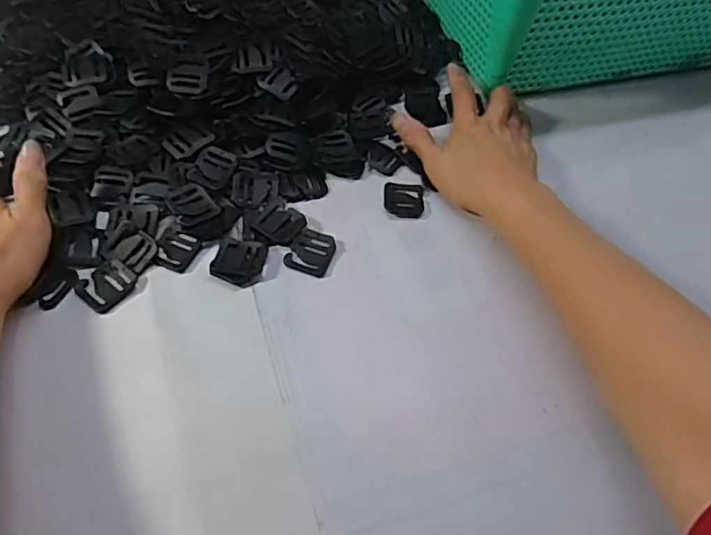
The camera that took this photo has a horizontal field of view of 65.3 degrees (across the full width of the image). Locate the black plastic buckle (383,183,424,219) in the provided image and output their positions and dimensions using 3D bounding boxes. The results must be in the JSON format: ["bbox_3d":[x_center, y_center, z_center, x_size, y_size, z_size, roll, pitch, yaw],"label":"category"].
[{"bbox_3d":[0.037,-0.053,0.430,0.030,0.004,0.034,5,49,-2],"label":"black plastic buckle"}]

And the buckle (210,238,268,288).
[{"bbox_3d":[-0.080,-0.004,0.385,0.033,0.005,0.035,12,49,4],"label":"buckle"}]

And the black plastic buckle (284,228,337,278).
[{"bbox_3d":[-0.032,-0.012,0.394,0.031,0.004,0.037,17,50,8],"label":"black plastic buckle"}]

